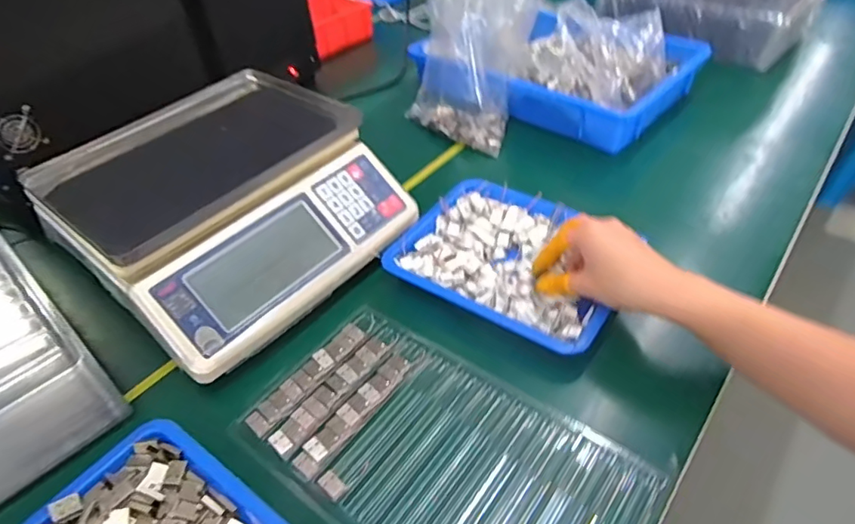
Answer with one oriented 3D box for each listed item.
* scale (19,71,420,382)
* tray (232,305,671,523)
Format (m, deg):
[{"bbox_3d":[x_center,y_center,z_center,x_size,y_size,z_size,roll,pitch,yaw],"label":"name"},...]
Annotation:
[{"bbox_3d":[-0.203,-0.067,0.568,0.294,0.098,0.291,29,53,31],"label":"scale"},{"bbox_3d":[0.006,0.145,0.411,0.292,0.018,0.166,26,53,26],"label":"tray"}]

